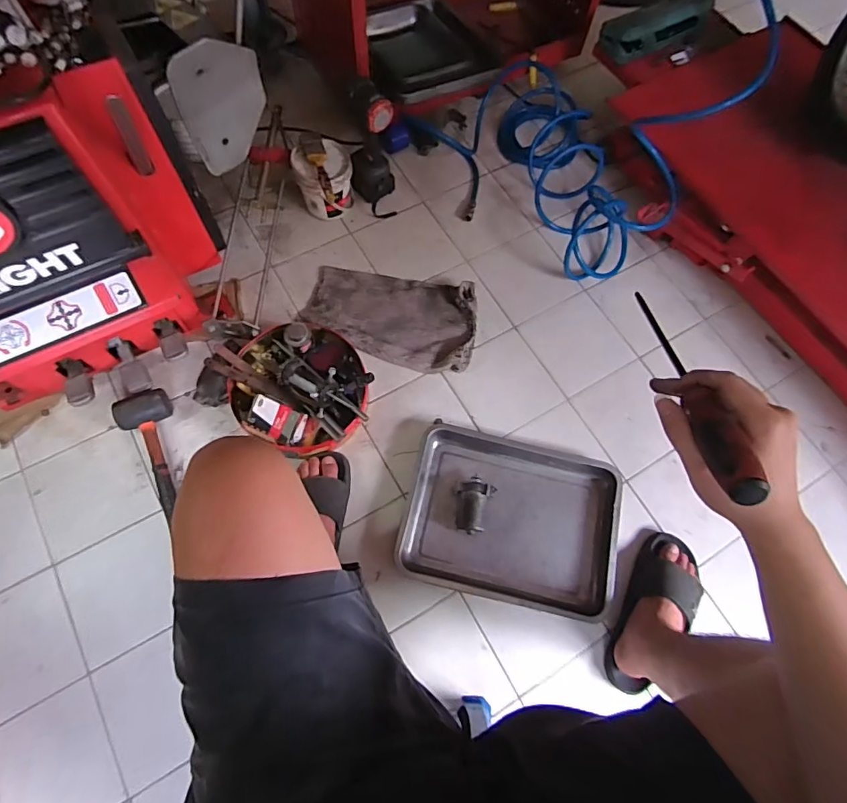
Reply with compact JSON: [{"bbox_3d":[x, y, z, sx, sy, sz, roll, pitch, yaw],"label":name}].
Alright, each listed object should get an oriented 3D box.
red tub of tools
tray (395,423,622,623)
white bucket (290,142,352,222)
[{"bbox_3d":[-0.241,-0.035,0.936,0.250,0.122,0.259,1,70,-2],"label":"red tub of tools"},{"bbox_3d":[0.164,0.216,0.924,0.384,0.049,0.293,14,70,3],"label":"tray"},{"bbox_3d":[-0.212,-0.485,1.101,0.125,0.128,0.129,1,70,-2],"label":"white bucket"}]

